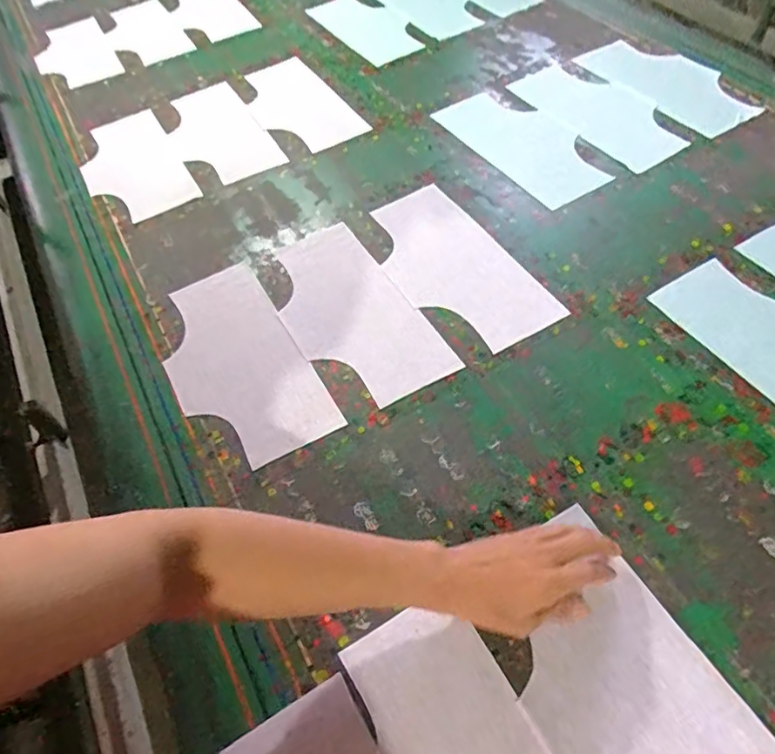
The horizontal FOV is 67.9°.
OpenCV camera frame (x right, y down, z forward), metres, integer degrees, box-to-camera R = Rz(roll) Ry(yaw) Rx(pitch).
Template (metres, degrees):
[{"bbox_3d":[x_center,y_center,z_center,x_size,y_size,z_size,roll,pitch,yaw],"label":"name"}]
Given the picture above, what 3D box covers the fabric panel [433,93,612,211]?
[{"bbox_3d":[0.210,-0.376,0.918,0.153,0.012,0.323,-22,49,-11],"label":"fabric panel"}]

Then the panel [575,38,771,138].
[{"bbox_3d":[0.476,-0.505,0.979,0.147,0.008,0.315,-27,52,-8],"label":"panel"}]

